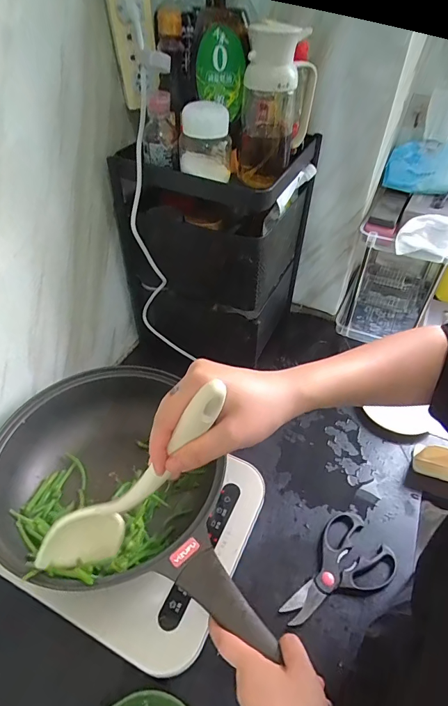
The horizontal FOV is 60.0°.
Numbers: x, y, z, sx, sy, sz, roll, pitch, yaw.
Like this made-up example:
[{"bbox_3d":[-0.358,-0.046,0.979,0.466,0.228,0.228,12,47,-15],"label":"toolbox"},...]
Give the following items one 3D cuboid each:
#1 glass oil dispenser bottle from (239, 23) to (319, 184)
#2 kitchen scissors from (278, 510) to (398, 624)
[{"bbox_3d":[0.072,-0.341,0.547,0.095,0.189,0.093,9,45,8],"label":"glass oil dispenser bottle"},{"bbox_3d":[0.155,0.308,0.551,0.176,0.007,0.102,-24,50,-23],"label":"kitchen scissors"}]

